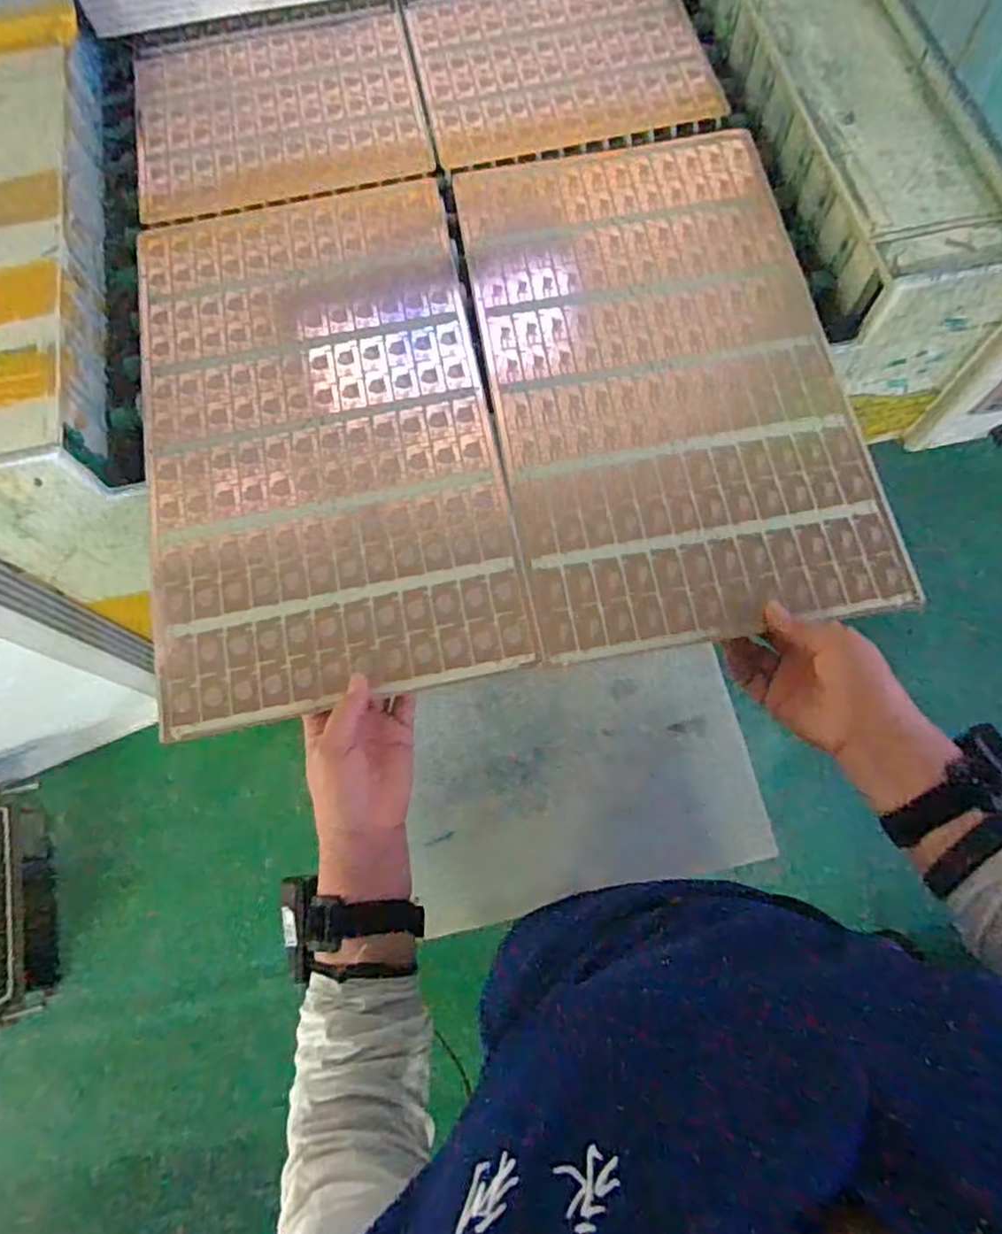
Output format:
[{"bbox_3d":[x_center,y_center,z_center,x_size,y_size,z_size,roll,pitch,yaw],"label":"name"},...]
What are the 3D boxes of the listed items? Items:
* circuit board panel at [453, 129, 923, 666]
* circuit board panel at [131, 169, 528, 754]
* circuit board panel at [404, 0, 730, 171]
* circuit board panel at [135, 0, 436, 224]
[{"bbox_3d":[0.144,-0.233,0.623,0.305,0.011,0.525,-8,71,-2],"label":"circuit board panel"},{"bbox_3d":[-0.165,-0.175,0.608,0.301,0.008,0.516,-11,71,-3],"label":"circuit board panel"},{"bbox_3d":[0.064,-0.618,0.743,0.301,0.007,0.266,-11,71,-3],"label":"circuit board panel"},{"bbox_3d":[-0.244,-0.553,0.735,0.300,0.011,0.276,-13,71,-3],"label":"circuit board panel"}]

